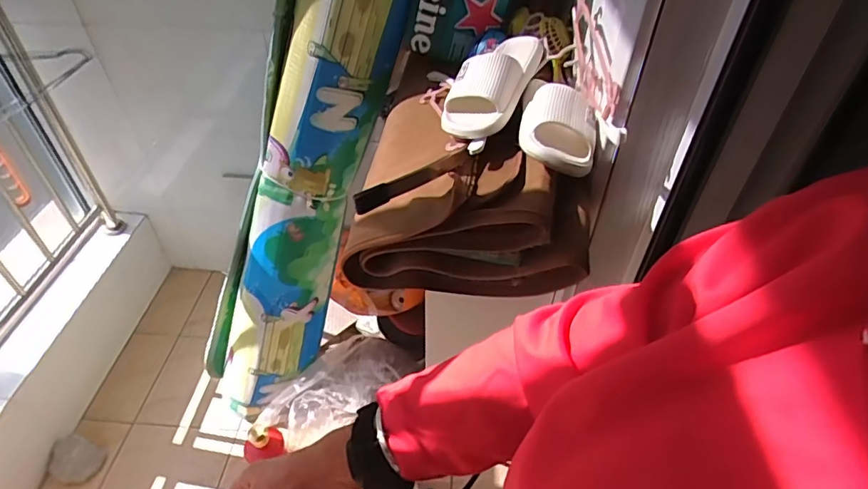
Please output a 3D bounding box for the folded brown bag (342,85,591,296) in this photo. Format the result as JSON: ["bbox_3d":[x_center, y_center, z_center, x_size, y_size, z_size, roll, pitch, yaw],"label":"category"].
[{"bbox_3d":[0.060,-0.103,0.801,0.329,0.171,0.356,6,45,5],"label":"folded brown bag"}]

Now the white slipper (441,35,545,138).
[{"bbox_3d":[0.096,-0.254,0.761,0.106,0.080,0.237,28,64,21],"label":"white slipper"}]

